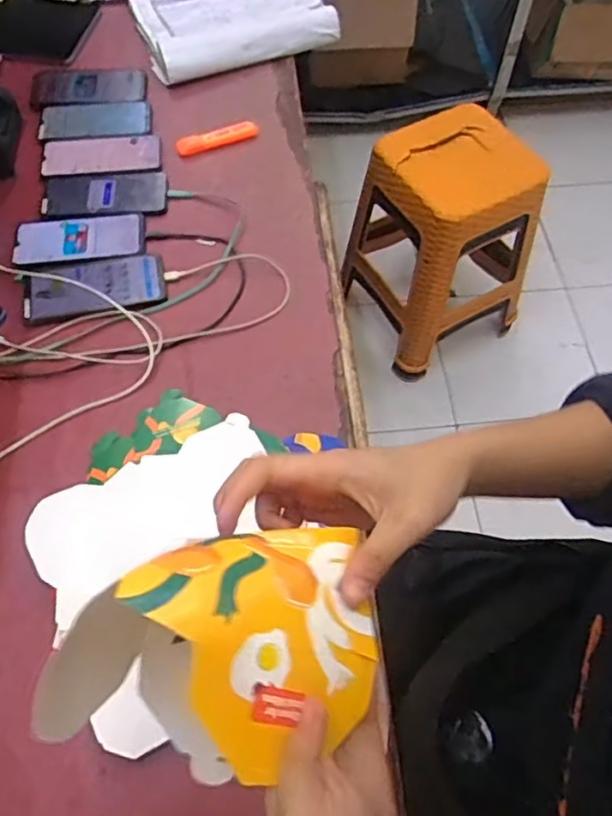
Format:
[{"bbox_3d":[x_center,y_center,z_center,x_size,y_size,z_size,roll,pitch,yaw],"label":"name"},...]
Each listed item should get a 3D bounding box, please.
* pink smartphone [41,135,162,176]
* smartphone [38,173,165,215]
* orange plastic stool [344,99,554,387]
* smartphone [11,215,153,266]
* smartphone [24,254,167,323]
[{"bbox_3d":[-0.293,-0.364,0.910,0.165,0.008,0.079,-6,62,-3],"label":"pink smartphone"},{"bbox_3d":[-0.276,-0.295,0.869,0.165,0.010,0.073,-1,62,-1],"label":"smartphone"},{"bbox_3d":[0.339,-0.387,1.525,0.370,0.494,0.321,-26,65,-14],"label":"orange plastic stool"},{"bbox_3d":[-0.291,-0.220,0.819,0.165,0.011,0.072,-4,62,-2],"label":"smartphone"},{"bbox_3d":[-0.257,-0.151,0.773,0.163,0.016,0.086,-8,62,-4],"label":"smartphone"}]

